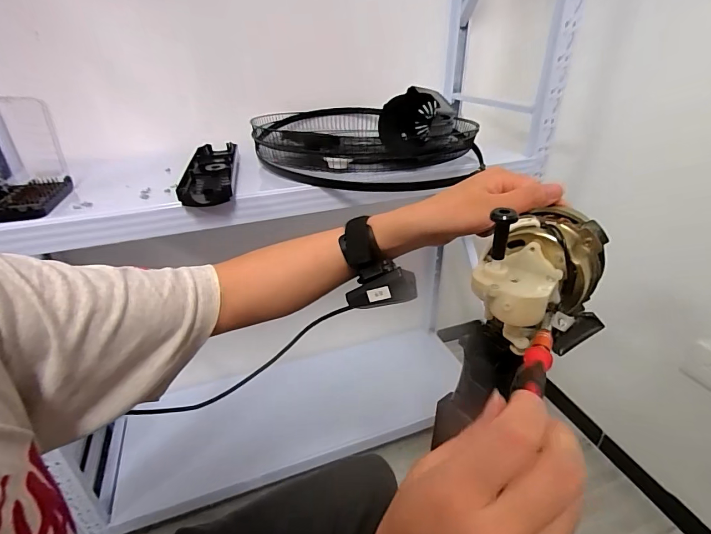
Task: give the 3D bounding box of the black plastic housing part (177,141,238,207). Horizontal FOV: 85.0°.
[{"bbox_3d":[-0.294,-0.195,0.793,0.091,0.034,0.352,-8,31,-11],"label":"black plastic housing part"}]

